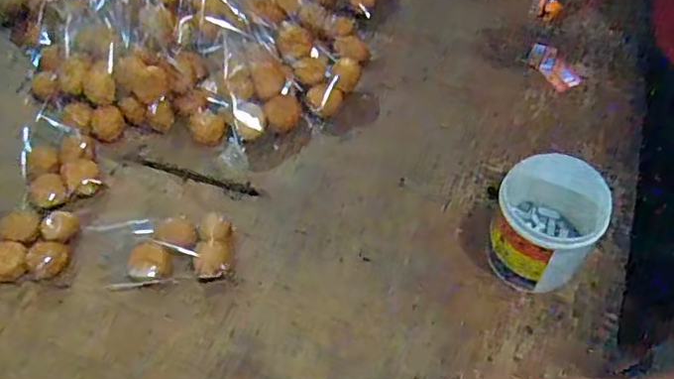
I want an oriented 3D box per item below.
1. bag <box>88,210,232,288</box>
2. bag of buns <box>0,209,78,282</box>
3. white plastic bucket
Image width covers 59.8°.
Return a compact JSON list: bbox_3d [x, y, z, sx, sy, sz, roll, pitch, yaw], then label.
[{"bbox_3d":[-0.215,0.074,0.726,0.165,0.038,0.092,-7,55,-1],"label":"bag"},{"bbox_3d":[-0.386,0.066,0.742,0.105,0.030,0.093,-1,55,4],"label":"bag of buns"},{"bbox_3d":[0.227,0.042,0.651,0.095,0.136,0.101,-2,55,3],"label":"white plastic bucket"}]

